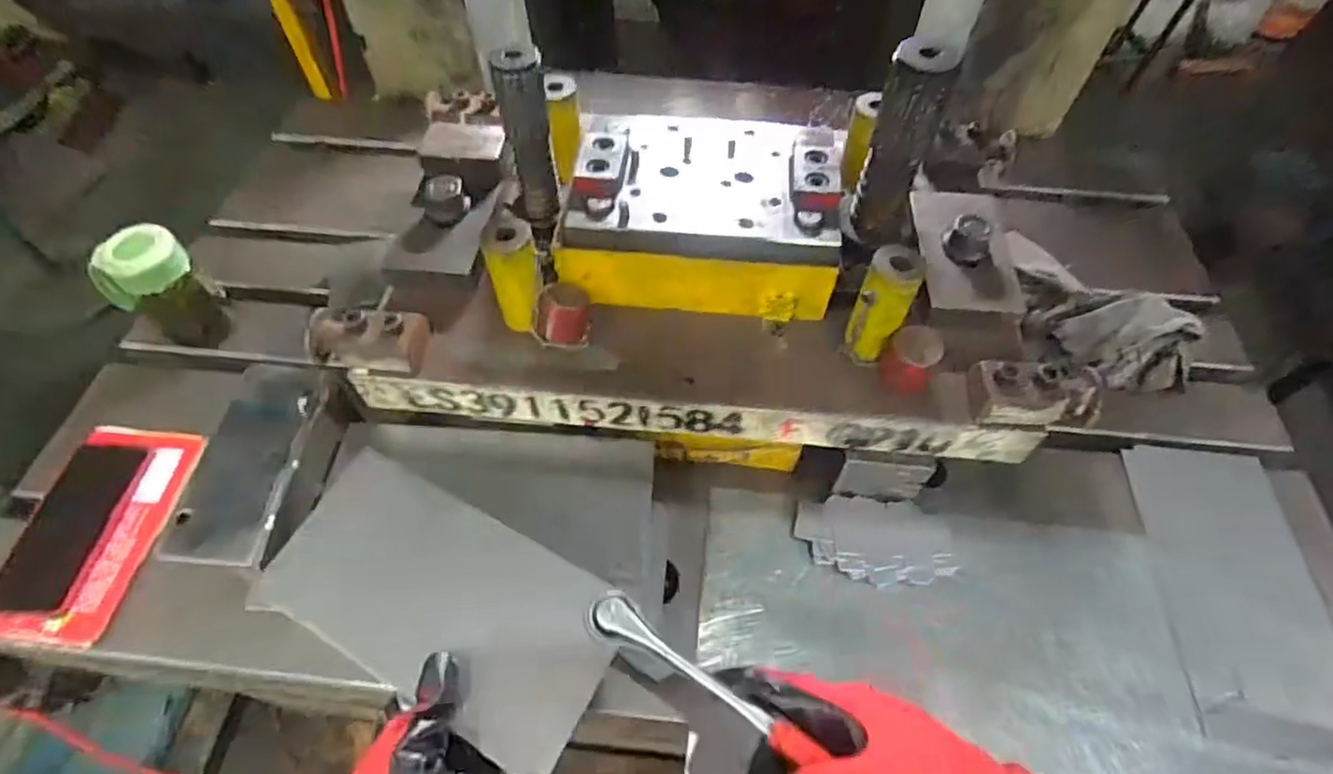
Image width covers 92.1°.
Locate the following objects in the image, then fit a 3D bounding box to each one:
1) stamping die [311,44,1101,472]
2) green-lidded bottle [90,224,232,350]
[{"bbox_3d":[0.030,-0.118,0.553,0.607,0.264,0.261,5,55,3],"label":"stamping die"},{"bbox_3d":[-0.523,-0.097,0.674,0.059,0.130,0.082,33,61,21],"label":"green-lidded bottle"}]

